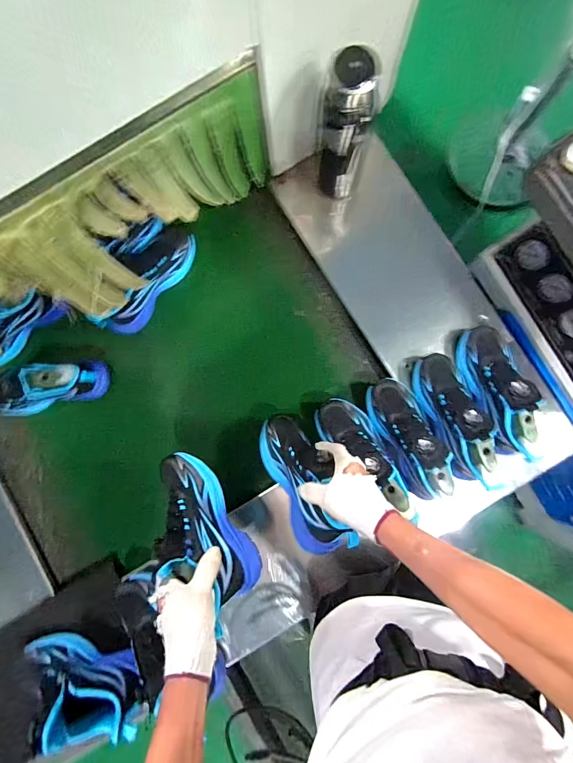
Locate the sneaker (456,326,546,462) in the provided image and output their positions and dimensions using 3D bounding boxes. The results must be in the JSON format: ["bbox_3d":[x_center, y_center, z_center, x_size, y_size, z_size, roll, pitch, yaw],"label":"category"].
[{"bbox_3d":[0.374,0.010,0.591,0.087,0.104,0.251,-11,64,1],"label":"sneaker"}]

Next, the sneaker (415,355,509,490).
[{"bbox_3d":[0.295,0.049,0.587,0.091,0.091,0.248,-18,66,0],"label":"sneaker"}]

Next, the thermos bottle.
[{"bbox_3d":[0.099,-0.408,0.581,0.085,0.246,0.076,8,86,3],"label":"thermos bottle"}]

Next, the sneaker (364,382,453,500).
[{"bbox_3d":[0.214,0.092,0.593,0.086,0.094,0.211,-25,54,0],"label":"sneaker"}]

